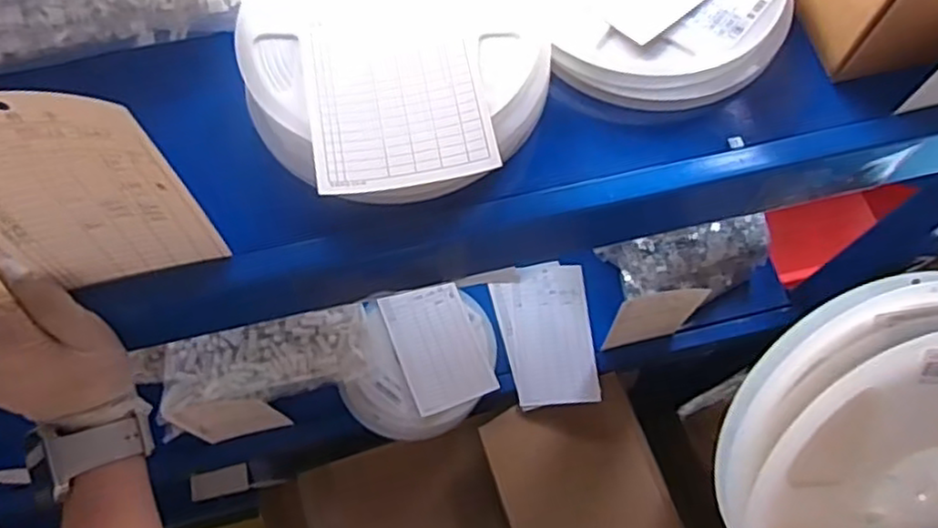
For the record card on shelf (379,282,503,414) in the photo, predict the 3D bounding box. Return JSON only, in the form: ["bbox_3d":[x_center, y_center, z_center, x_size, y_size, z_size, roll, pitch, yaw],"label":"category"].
[{"bbox_3d":[-0.037,0.092,0.791,0.092,0.006,0.146,-20,64,-9],"label":"record card on shelf"}]

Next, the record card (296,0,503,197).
[{"bbox_3d":[-0.041,-0.098,0.376,0.094,0.006,0.123,-11,67,-4],"label":"record card"}]

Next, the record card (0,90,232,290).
[{"bbox_3d":[-0.174,-0.028,0.310,0.091,0.141,0.011,-10,67,-4],"label":"record card"}]

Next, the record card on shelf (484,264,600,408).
[{"bbox_3d":[0.094,0.081,0.815,0.109,0.007,0.172,-7,63,-5],"label":"record card on shelf"}]

